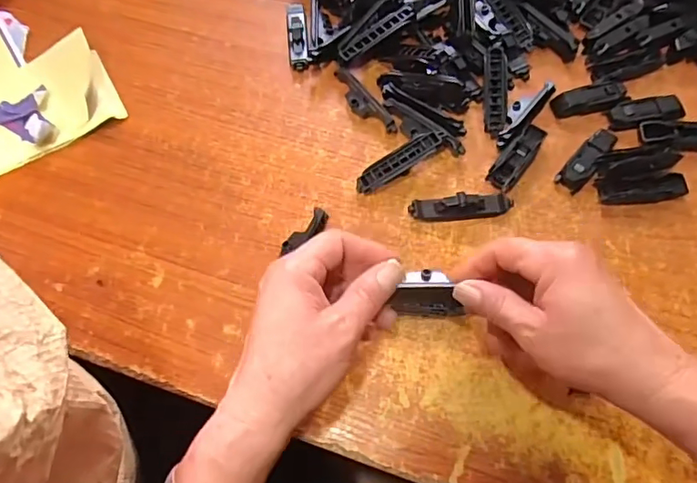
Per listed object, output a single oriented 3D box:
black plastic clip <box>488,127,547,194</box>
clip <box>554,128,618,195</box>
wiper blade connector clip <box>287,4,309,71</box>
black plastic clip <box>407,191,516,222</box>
[{"bbox_3d":[0.140,-0.070,0.429,0.021,0.013,0.065,36,73,16],"label":"black plastic clip"},{"bbox_3d":[0.197,-0.068,0.425,0.021,0.016,0.060,38,74,17],"label":"clip"},{"bbox_3d":[-0.048,-0.197,0.488,0.018,0.011,0.077,-7,67,0],"label":"wiper blade connector clip"},{"bbox_3d":[0.090,-0.028,0.412,0.081,0.019,0.017,-3,67,2],"label":"black plastic clip"}]

